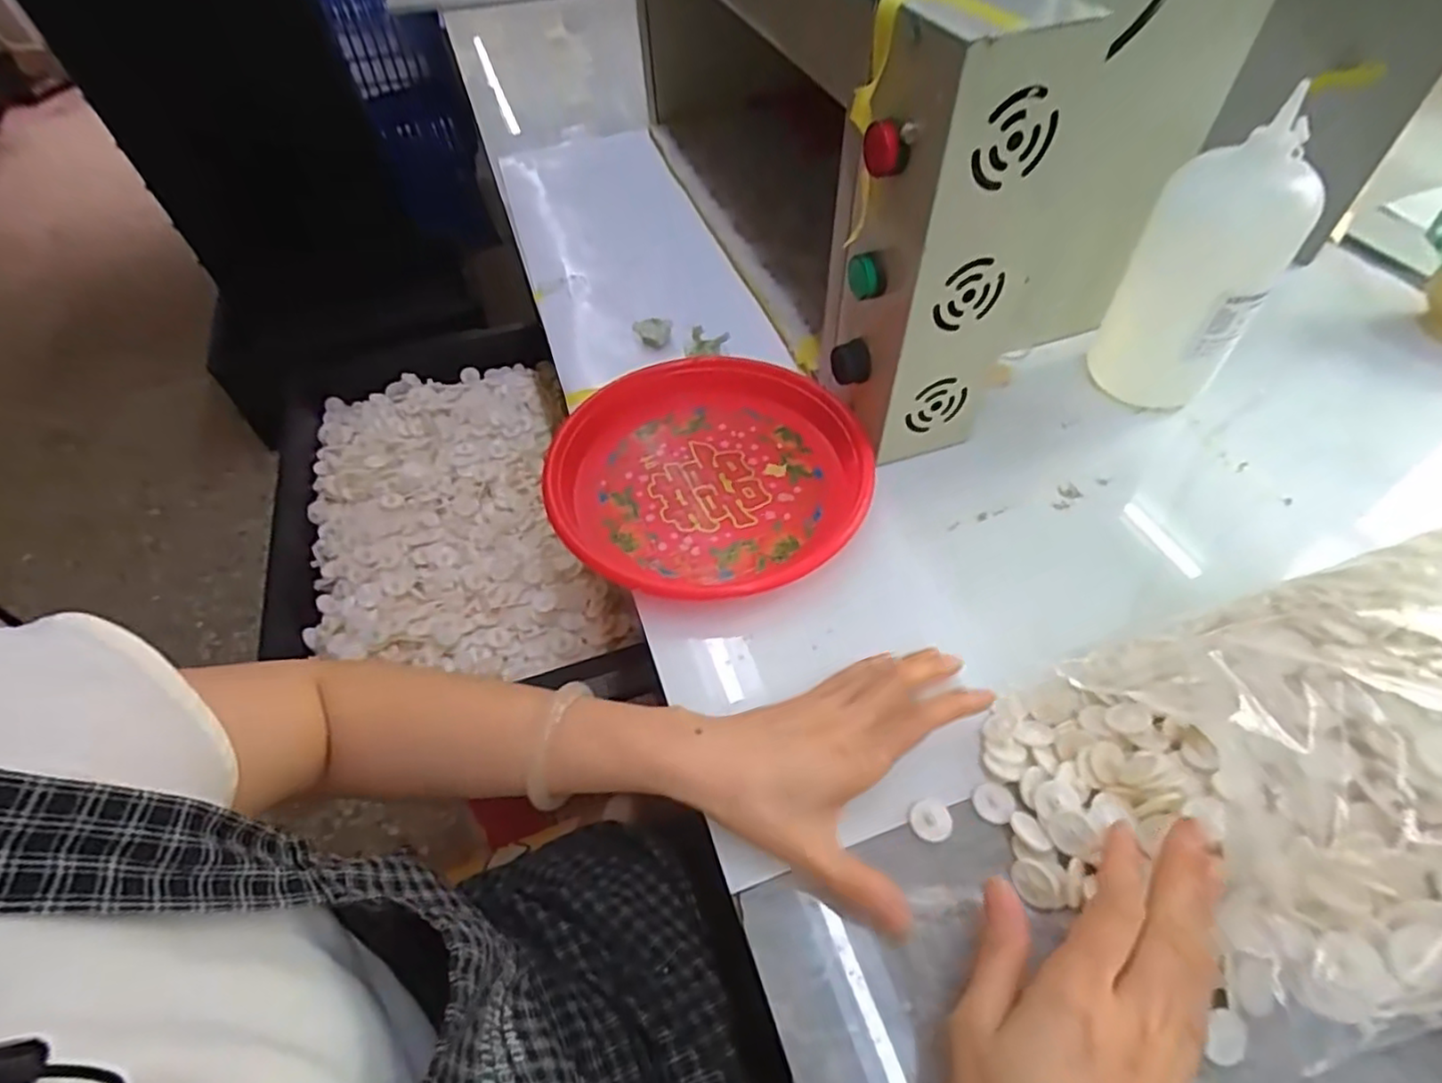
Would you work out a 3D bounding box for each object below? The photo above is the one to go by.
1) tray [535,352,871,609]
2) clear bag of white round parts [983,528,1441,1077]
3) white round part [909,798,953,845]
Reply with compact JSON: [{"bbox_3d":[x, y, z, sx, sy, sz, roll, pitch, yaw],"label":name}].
[{"bbox_3d":[-0.007,-0.056,0.503,0.222,0.030,0.228,-1,52,1],"label":"tray"},{"bbox_3d":[0.307,0.108,0.320,0.310,0.091,0.191,-10,52,-6],"label":"clear bag of white round parts"},{"bbox_3d":[0.111,0.148,0.355,0.019,0.008,0.021,-20,54,-13],"label":"white round part"}]

